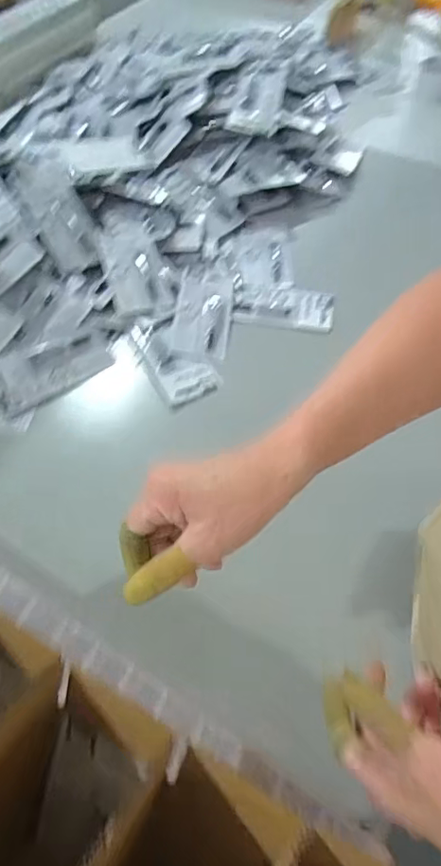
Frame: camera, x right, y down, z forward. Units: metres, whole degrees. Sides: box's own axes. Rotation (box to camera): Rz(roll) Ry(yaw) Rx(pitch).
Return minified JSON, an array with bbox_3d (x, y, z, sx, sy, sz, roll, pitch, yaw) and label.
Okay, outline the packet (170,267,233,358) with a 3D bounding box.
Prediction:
[{"bbox_3d":[-0.023,-0.180,0.787,0.074,0.016,0.157,6,56,3],"label":"packet"}]

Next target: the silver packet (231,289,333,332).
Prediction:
[{"bbox_3d":[0.091,-0.188,0.809,0.143,0.013,0.079,5,56,3],"label":"silver packet"}]

